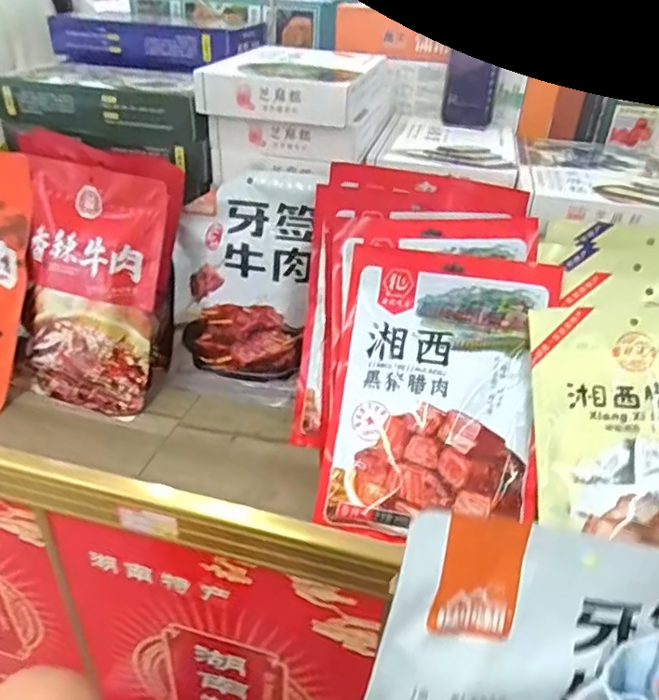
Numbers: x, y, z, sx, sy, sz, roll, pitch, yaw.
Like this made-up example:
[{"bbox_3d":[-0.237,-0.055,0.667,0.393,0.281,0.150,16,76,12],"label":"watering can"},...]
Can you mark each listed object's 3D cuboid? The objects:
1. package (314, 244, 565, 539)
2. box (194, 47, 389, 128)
[{"bbox_3d":[0.112,0.044,0.623,0.209,0.018,0.296,8,80,9],"label":"package"},{"bbox_3d":[-0.035,-0.331,0.741,0.175,0.046,0.213,12,36,12],"label":"box"}]

